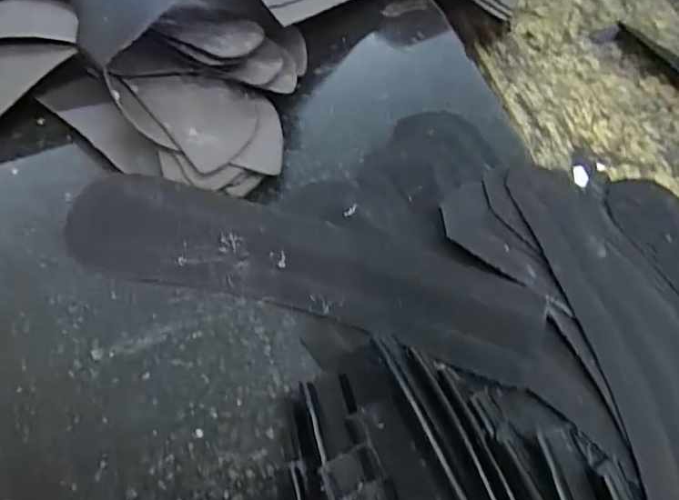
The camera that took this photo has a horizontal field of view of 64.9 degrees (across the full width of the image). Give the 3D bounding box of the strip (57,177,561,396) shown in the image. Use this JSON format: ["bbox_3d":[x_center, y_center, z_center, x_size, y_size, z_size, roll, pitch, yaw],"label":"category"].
[{"bbox_3d":[-0.015,0.006,0.191,0.168,0.013,0.039,15,67,5],"label":"strip"}]

